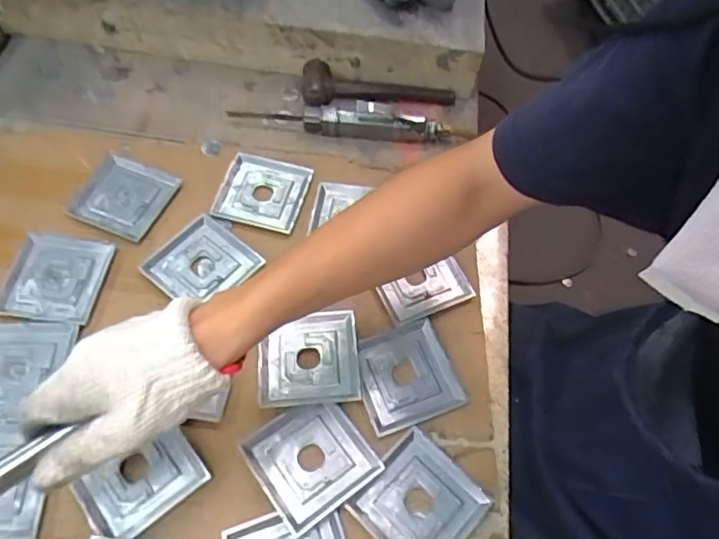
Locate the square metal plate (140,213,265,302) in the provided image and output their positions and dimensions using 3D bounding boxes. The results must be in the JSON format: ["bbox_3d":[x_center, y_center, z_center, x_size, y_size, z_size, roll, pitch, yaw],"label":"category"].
[{"bbox_3d":[-0.160,-0.006,0.556,0.083,0.012,0.086,36,63,16],"label":"square metal plate"}]

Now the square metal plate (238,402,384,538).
[{"bbox_3d":[-0.042,0.157,0.463,0.089,0.010,0.090,-31,66,-20],"label":"square metal plate"}]

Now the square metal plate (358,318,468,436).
[{"bbox_3d":[0.043,0.096,0.509,0.091,0.009,0.087,-18,62,-14],"label":"square metal plate"}]

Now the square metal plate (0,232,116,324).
[{"bbox_3d":[-0.296,0.007,0.536,0.087,0.008,0.090,7,59,0],"label":"square metal plate"}]

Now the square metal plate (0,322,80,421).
[{"bbox_3d":[-0.305,0.088,0.487,0.082,0.007,0.090,0,59,-4],"label":"square metal plate"}]

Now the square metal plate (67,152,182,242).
[{"bbox_3d":[-0.248,-0.079,0.587,0.098,0.019,0.089,23,60,9],"label":"square metal plate"}]

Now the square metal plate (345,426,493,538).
[{"bbox_3d":[0.049,0.192,0.452,0.086,0.010,0.087,40,64,18],"label":"square metal plate"}]

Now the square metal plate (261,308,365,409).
[{"bbox_3d":[-0.046,0.080,0.505,0.088,0.013,0.088,-2,60,-5],"label":"square metal plate"}]

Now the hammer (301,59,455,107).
[{"bbox_3d":[0.024,-0.224,0.676,0.186,0.032,0.048,0,59,-4],"label":"hammer"}]

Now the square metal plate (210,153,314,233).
[{"bbox_3d":[-0.106,-0.085,0.605,0.092,0.013,0.089,14,59,4],"label":"square metal plate"}]

